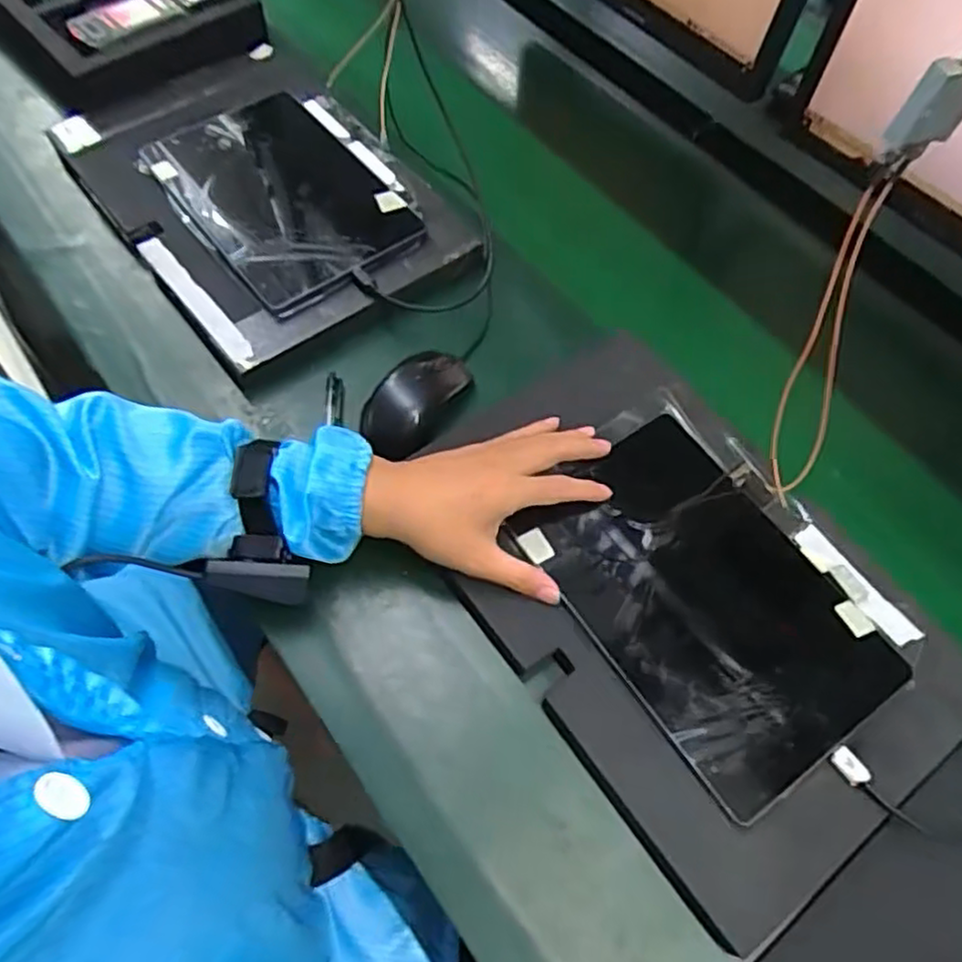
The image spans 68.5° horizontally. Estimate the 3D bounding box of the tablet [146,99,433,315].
[{"bbox_3d":[-0.183,-0.273,0.661,0.169,0.019,0.252,-34,69,-22],"label":"tablet"}]

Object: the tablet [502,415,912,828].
[{"bbox_3d":[0.157,0.081,0.497,0.165,0.015,0.244,-32,69,-19],"label":"tablet"}]

